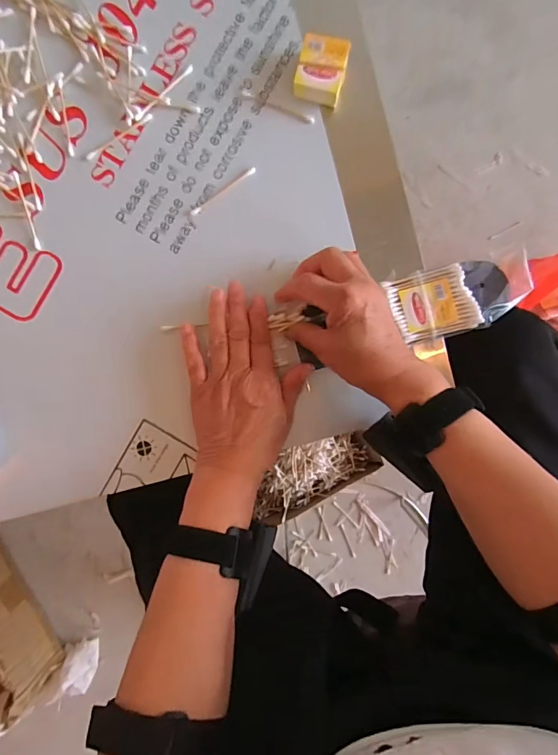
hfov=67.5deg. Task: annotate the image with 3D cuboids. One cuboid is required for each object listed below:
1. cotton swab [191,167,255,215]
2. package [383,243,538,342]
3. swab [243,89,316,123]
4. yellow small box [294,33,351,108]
[{"bbox_3d":[-0.051,-0.172,0.386,0.071,0.004,0.006,-34,91,0],"label":"cotton swab"},{"bbox_3d":[0.163,-0.072,0.372,0.120,0.015,0.060,-14,91,0],"label":"package"},{"bbox_3d":[-0.001,-0.250,0.384,0.071,0.004,0.008,23,91,0],"label":"swab"},{"bbox_3d":[0.038,-0.270,0.371,0.041,0.025,0.048,14,91,0],"label":"yellow small box"}]

